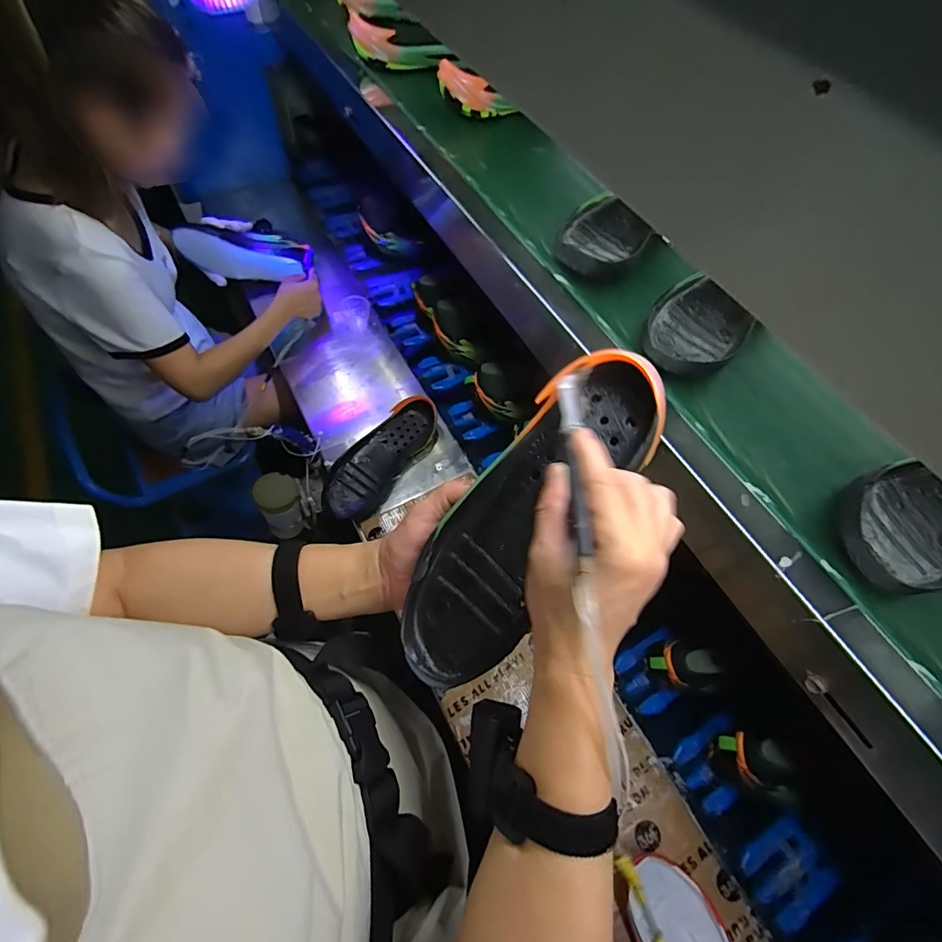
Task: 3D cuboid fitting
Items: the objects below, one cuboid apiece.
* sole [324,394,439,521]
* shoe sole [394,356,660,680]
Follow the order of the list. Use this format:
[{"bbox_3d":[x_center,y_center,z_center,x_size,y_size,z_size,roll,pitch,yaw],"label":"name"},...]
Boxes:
[{"bbox_3d":[-0.152,-0.023,0.812,0.104,0.042,0.260,33,65,15],"label":"sole"},{"bbox_3d":[0.040,0.035,0.343,0.092,0.044,0.263,38,97,18],"label":"shoe sole"}]

